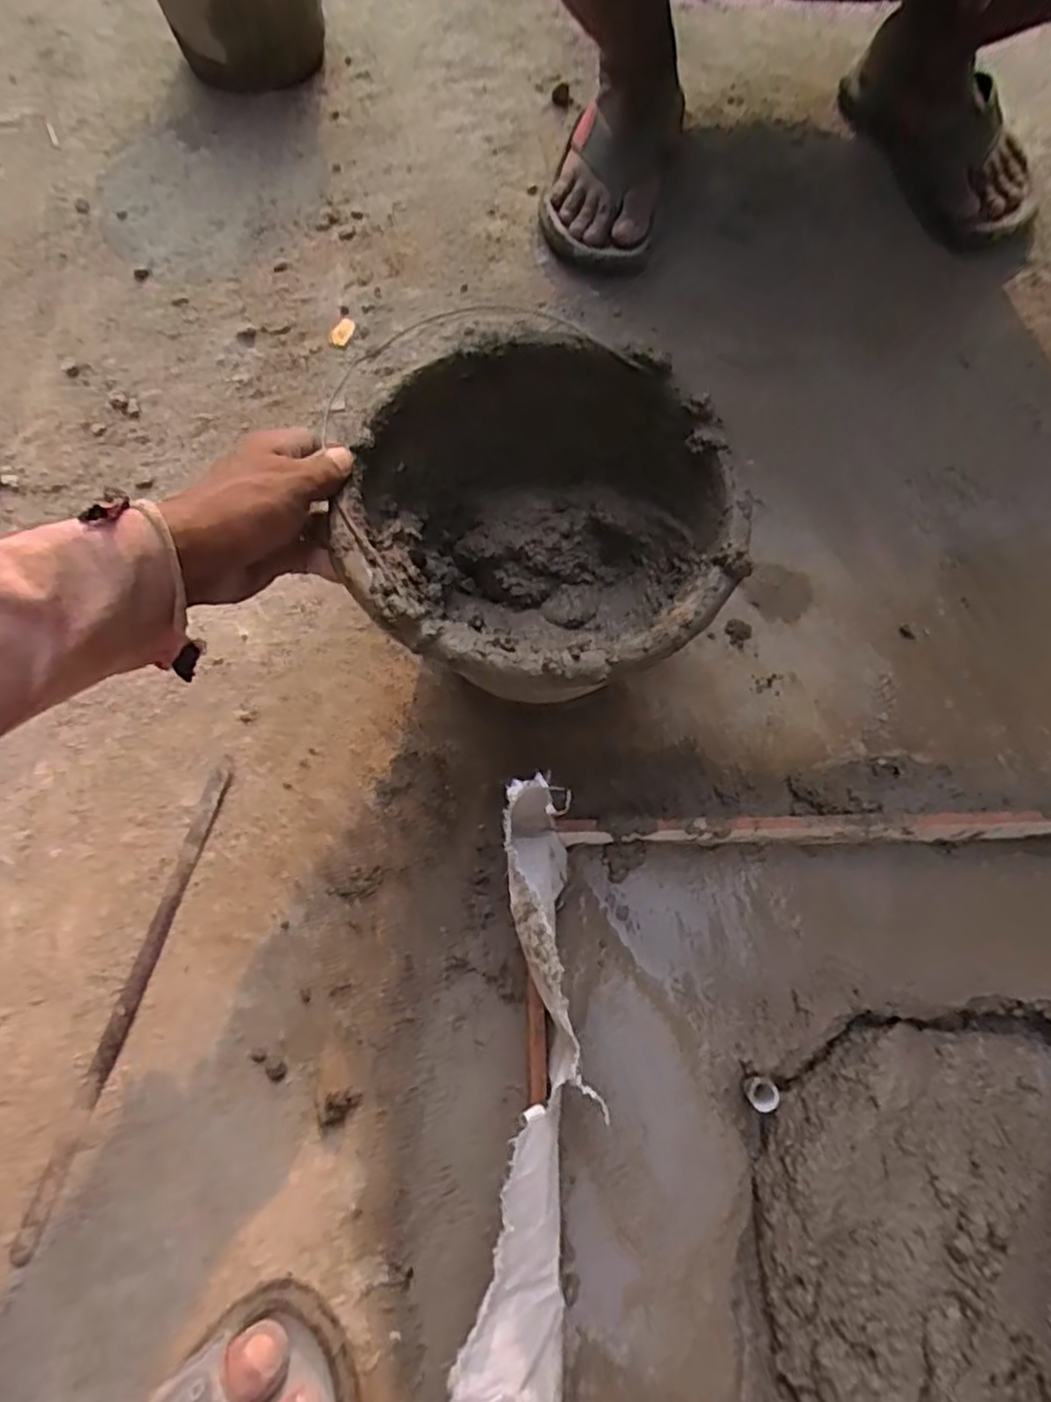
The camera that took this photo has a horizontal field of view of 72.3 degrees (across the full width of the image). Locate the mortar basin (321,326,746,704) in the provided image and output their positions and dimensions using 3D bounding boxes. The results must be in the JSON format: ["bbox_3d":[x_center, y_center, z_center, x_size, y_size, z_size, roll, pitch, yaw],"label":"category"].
[{"bbox_3d":[0.008,-0.093,0.467,0.221,0.139,0.228,-1,69,1],"label":"mortar basin"}]

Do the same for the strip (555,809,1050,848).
[{"bbox_3d":[0.259,0.083,0.485,0.467,0.029,0.015,-1,69,1],"label":"strip"}]

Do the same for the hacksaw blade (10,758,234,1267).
[{"bbox_3d":[-0.252,0.184,0.464,0.013,0.007,0.301,13,70,7],"label":"hacksaw blade"}]

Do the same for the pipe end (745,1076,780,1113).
[{"bbox_3d":[0.147,0.244,0.447,0.020,0.006,0.018,32,73,13],"label":"pipe end"}]

